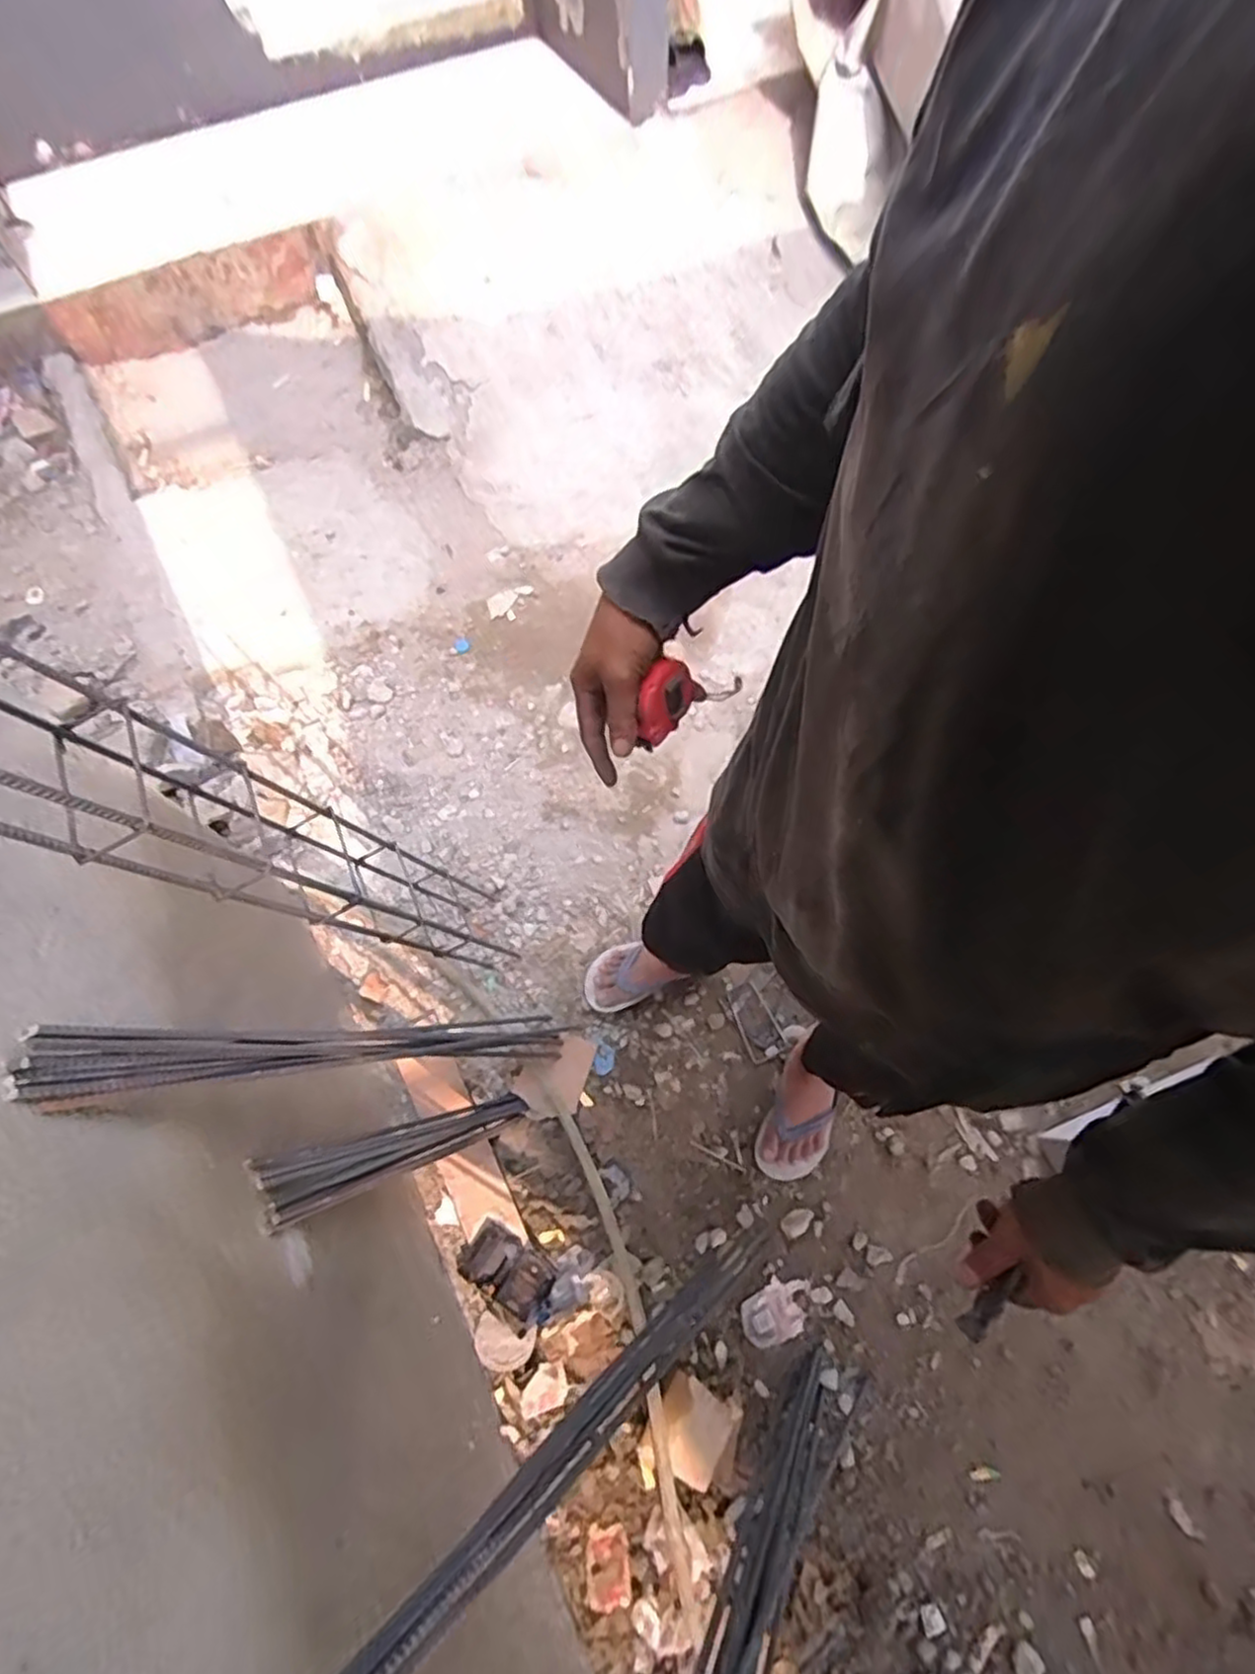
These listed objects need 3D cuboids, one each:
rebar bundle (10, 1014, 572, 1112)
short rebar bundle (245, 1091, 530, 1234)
[{"bbox_3d":[-0.291,0.261,0.870,0.064,0.785,0.058,-30,68,16],"label":"rebar bundle"},{"bbox_3d":[-0.293,0.435,1.024,0.031,0.578,0.072,-36,70,7],"label":"short rebar bundle"}]

